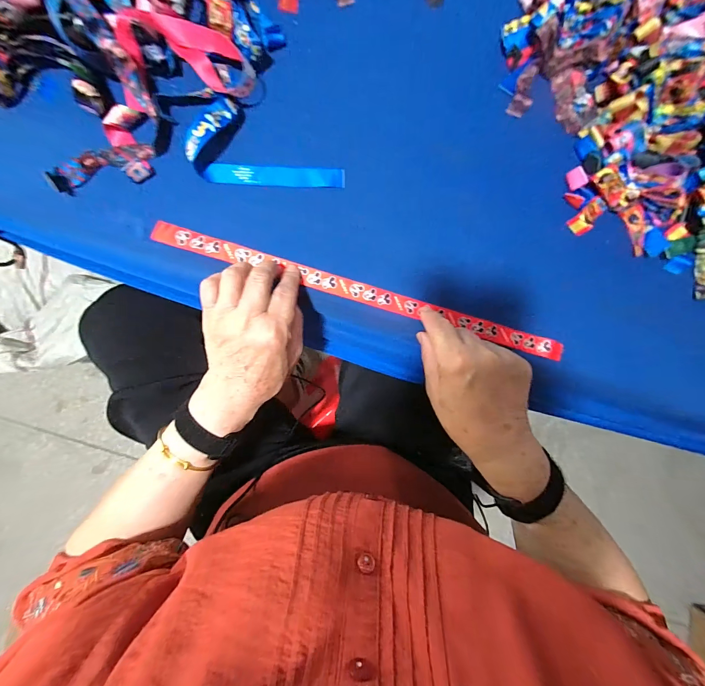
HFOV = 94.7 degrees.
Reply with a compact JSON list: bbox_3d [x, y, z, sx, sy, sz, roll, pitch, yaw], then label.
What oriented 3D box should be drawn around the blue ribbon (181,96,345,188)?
[{"bbox_3d":[-0.085,-0.202,0.334,0.152,0.033,0.073,-1,89,-6],"label":"blue ribbon"}]

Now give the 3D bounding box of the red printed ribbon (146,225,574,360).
[{"bbox_3d":[0.018,-0.053,0.350,0.447,0.008,0.021,16,86,-5],"label":"red printed ribbon"}]

